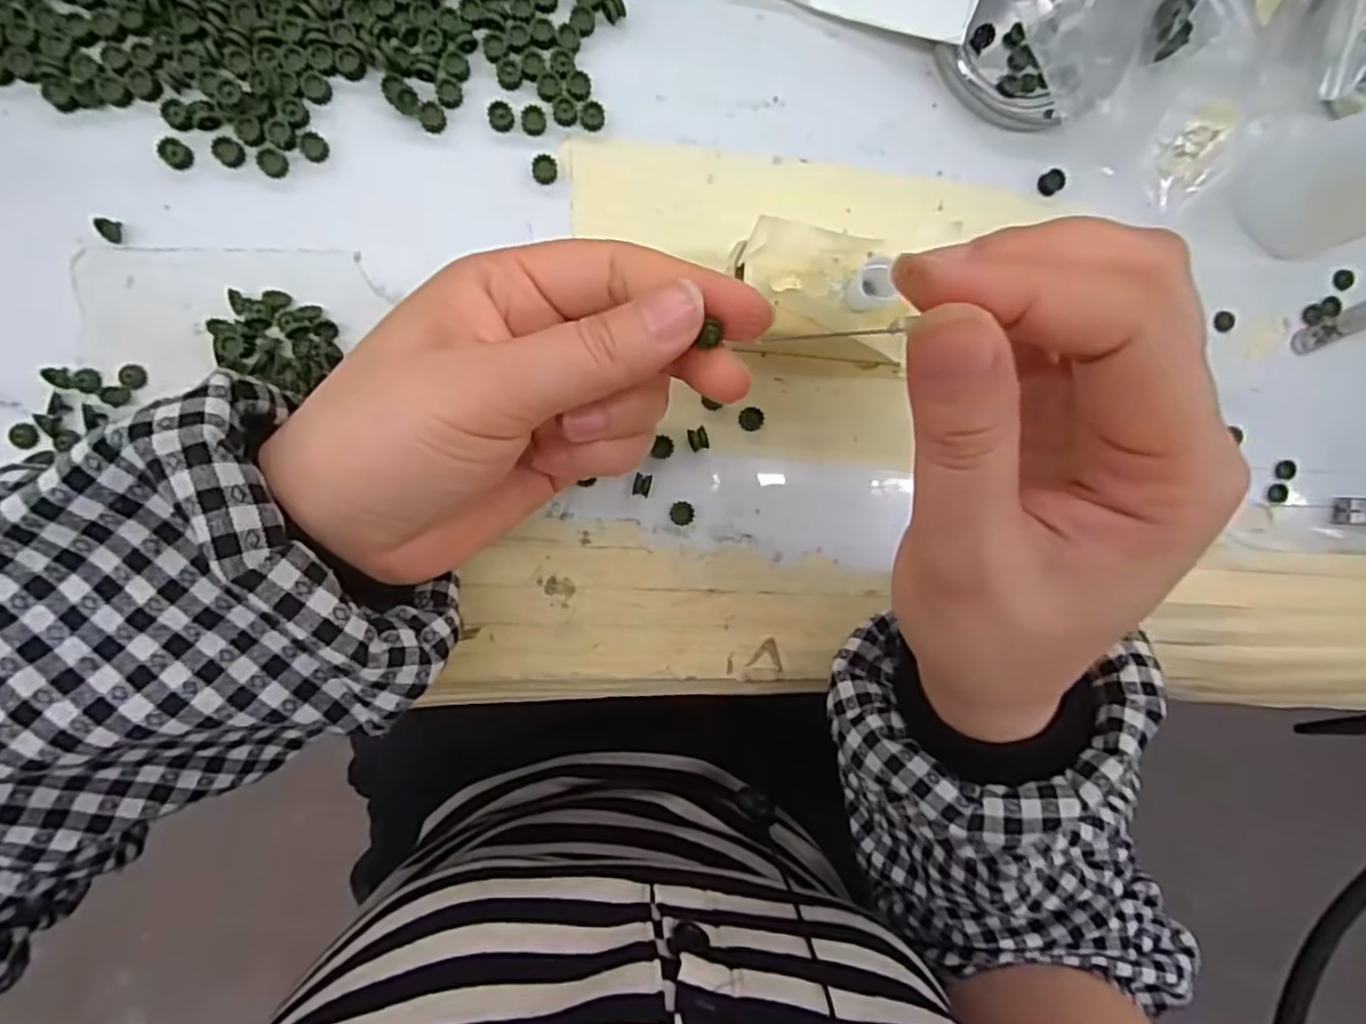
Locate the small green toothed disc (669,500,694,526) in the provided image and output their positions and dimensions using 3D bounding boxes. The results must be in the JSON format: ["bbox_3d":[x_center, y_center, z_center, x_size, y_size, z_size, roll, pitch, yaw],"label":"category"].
[{"bbox_3d":[0.000,0.001,0.255,0.008,0.004,0.009,4,93,-8],"label":"small green toothed disc"}]

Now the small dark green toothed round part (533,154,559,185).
[{"bbox_3d":[-0.049,-0.120,0.243,0.009,0.006,0.008,-10,95,-7],"label":"small dark green toothed round part"}]

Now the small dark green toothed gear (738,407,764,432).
[{"bbox_3d":[0.025,-0.034,0.256,0.009,0.004,0.009,1,94,-8],"label":"small dark green toothed gear"}]

